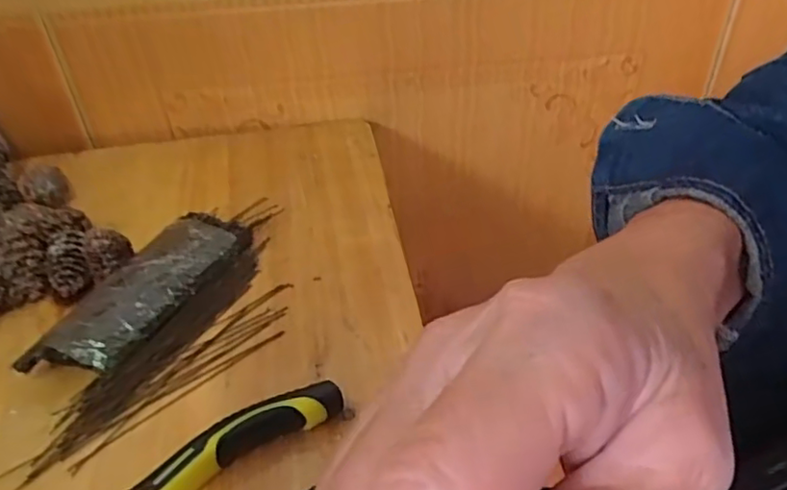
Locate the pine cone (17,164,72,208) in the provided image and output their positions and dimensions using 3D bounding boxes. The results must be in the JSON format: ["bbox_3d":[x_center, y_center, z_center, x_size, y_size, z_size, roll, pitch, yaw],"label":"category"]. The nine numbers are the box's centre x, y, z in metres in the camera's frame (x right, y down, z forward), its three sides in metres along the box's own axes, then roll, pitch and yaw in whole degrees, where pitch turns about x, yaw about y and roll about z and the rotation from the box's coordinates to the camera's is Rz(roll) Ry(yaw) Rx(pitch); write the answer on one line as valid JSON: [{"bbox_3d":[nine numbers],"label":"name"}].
[{"bbox_3d":[-0.206,-0.033,0.367,0.026,0.024,0.020,-23,44,-24],"label":"pine cone"}]

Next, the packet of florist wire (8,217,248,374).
[{"bbox_3d":[-0.118,0.023,0.298,0.036,0.020,0.112,14,42,19],"label":"packet of florist wire"}]

